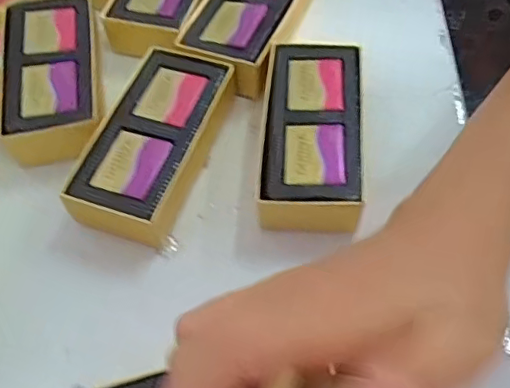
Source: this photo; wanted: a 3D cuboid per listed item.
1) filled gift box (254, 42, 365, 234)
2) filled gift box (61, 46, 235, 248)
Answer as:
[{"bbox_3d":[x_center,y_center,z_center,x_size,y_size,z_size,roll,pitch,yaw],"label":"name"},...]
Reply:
[{"bbox_3d":[0.032,-0.031,0.327,0.055,0.035,0.120,4,58,3],"label":"filled gift box"},{"bbox_3d":[-0.057,-0.028,0.329,0.060,0.031,0.121,15,60,10],"label":"filled gift box"}]

